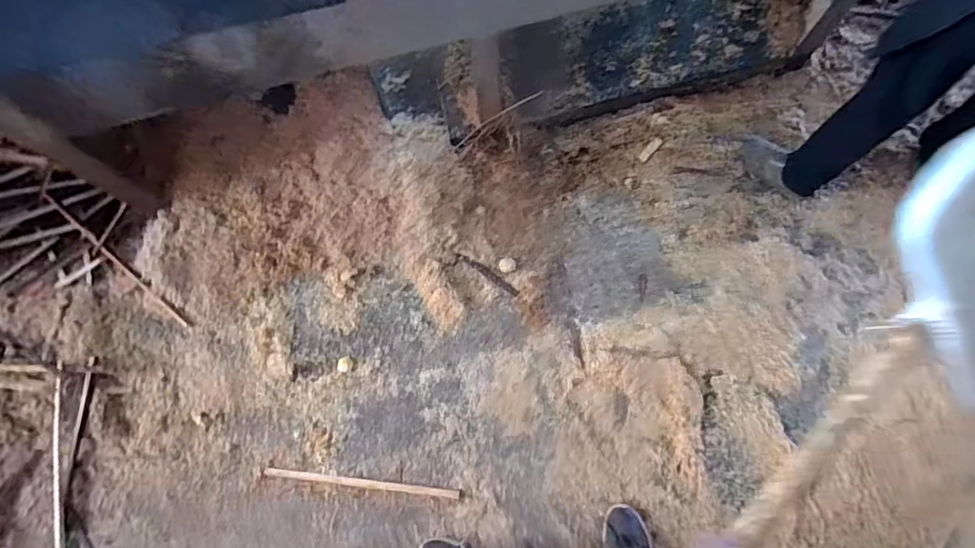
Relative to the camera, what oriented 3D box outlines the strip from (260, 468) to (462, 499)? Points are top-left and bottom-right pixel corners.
[{"bbox_3d":[-0.312,0.520,1.226,0.490,0.010,0.021,6,75,3],"label":"strip"}]

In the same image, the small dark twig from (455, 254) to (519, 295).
[{"bbox_3d":[0.003,-0.001,1.379,0.201,0.021,0.024,33,78,10],"label":"small dark twig"}]

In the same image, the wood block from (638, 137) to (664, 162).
[{"bbox_3d":[0.478,-0.365,1.451,0.028,0.005,0.082,42,98,-6],"label":"wood block"}]

